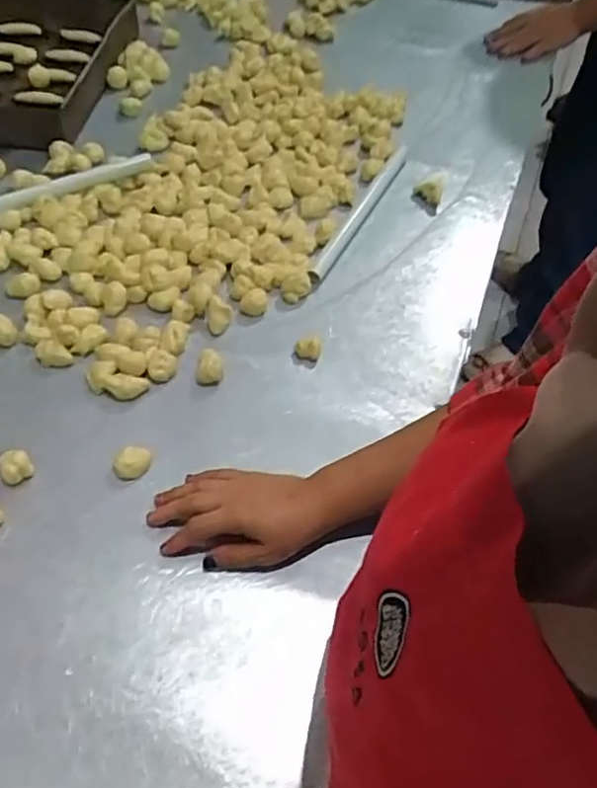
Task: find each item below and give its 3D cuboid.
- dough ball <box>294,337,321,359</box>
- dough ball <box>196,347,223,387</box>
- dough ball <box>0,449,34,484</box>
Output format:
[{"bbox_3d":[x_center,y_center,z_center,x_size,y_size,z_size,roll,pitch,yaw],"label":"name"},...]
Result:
[{"bbox_3d":[0.009,-0.049,0.678,0.028,0.012,0.026,1,55,-1],"label":"dough ball"},{"bbox_3d":[-0.094,-0.030,0.656,0.028,0.024,0.038,-7,55,-7],"label":"dough ball"},{"bbox_3d":[-0.261,0.067,0.581,0.026,0.020,0.033,-38,64,-24],"label":"dough ball"}]

